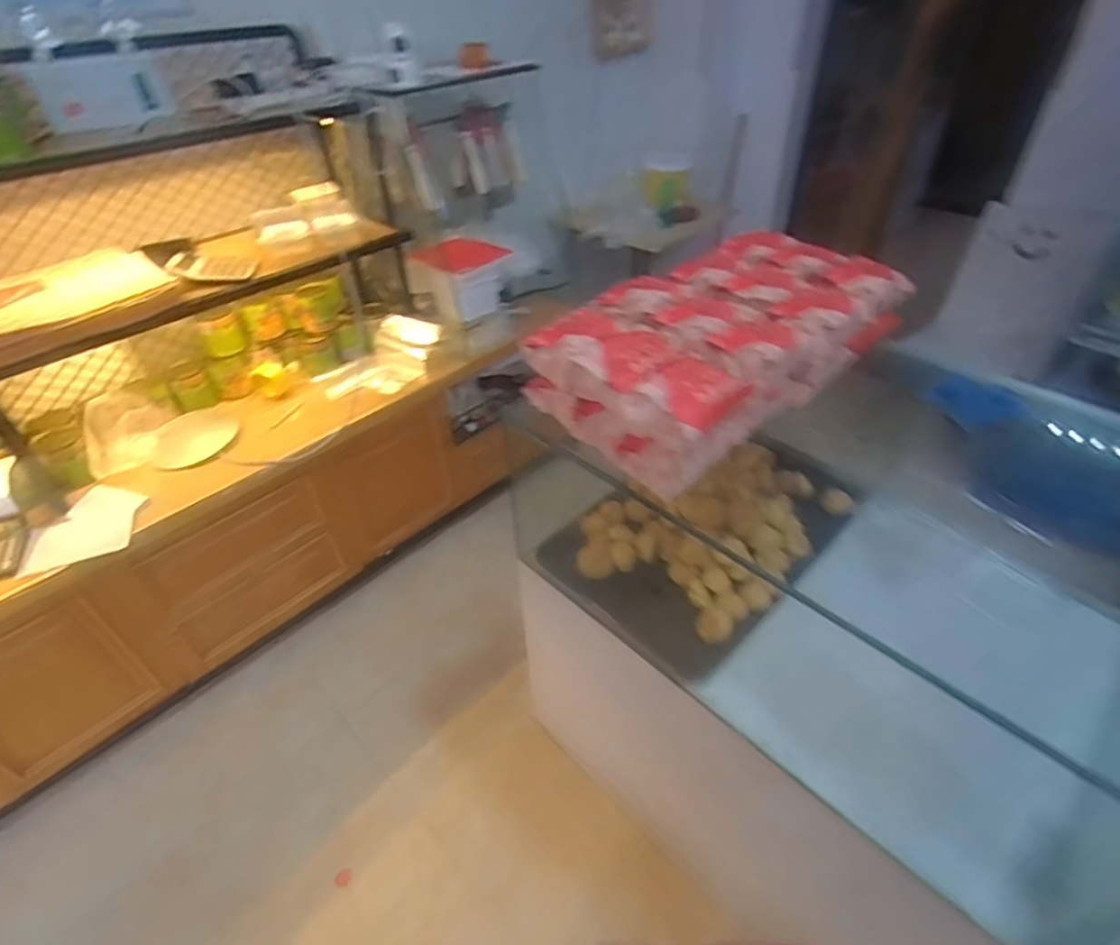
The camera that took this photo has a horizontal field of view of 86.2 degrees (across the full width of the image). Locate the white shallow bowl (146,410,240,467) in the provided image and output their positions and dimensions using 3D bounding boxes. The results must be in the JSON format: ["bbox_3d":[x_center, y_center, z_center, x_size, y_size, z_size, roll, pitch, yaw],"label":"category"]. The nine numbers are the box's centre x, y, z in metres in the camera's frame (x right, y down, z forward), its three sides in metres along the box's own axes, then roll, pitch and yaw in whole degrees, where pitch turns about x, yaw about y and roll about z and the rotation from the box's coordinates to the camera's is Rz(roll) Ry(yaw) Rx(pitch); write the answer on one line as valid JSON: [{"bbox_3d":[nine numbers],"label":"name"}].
[{"bbox_3d":[-0.964,-0.096,1.579,0.214,0.033,0.195,-1,41,1],"label":"white shallow bowl"}]

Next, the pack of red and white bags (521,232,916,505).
[{"bbox_3d":[0.261,-0.218,0.972,0.586,0.130,0.331,-30,48,-28],"label":"pack of red and white bags"}]

